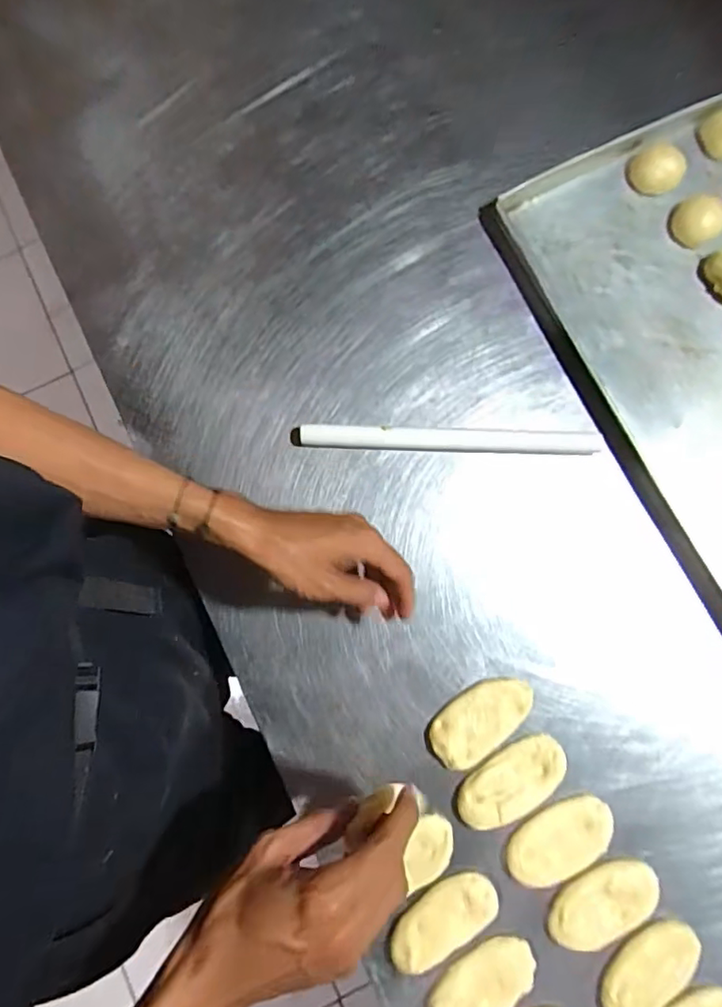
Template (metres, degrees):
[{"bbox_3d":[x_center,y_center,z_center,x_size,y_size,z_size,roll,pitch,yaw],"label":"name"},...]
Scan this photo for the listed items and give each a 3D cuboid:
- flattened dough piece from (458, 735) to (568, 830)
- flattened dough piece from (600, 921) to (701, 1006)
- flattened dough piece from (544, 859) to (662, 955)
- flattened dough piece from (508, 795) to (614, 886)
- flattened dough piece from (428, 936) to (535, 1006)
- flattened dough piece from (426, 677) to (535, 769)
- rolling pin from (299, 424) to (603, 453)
[{"bbox_3d":[0.139,0.256,0.512,0.106,0.011,0.047,-29,80,-4],"label":"flattened dough piece"},{"bbox_3d":[0.249,0.406,0.487,0.099,0.016,0.047,-42,81,-7],"label":"flattened dough piece"},{"bbox_3d":[0.214,0.352,0.491,0.102,0.015,0.043,-32,80,-5],"label":"flattened dough piece"},{"bbox_3d":[0.180,0.305,0.507,0.102,0.014,0.048,-29,80,-4],"label":"flattened dough piece"},{"bbox_3d":[0.104,0.417,0.481,0.100,0.009,0.047,-38,81,-6],"label":"flattened dough piece"},{"bbox_3d":[0.111,0.199,0.521,0.103,0.019,0.051,-37,81,-6],"label":"flattened dough piece"},{"bbox_3d":[0.090,-0.064,0.570,0.300,0.022,0.021,2,79,1],"label":"rolling pin"}]

